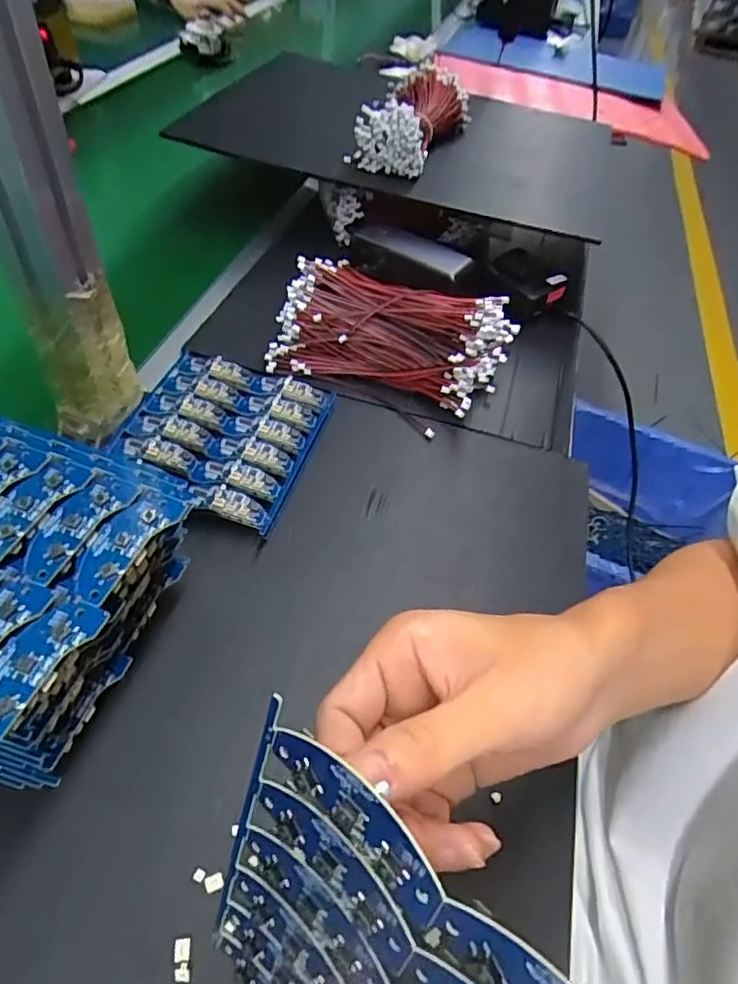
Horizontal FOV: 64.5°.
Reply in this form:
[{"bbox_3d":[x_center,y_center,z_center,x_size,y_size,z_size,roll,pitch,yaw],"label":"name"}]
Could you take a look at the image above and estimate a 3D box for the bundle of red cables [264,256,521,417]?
[{"bbox_3d":[0.023,-0.137,0.532,0.204,0.071,0.110,15,50,5],"label":"bundle of red cables"}]

